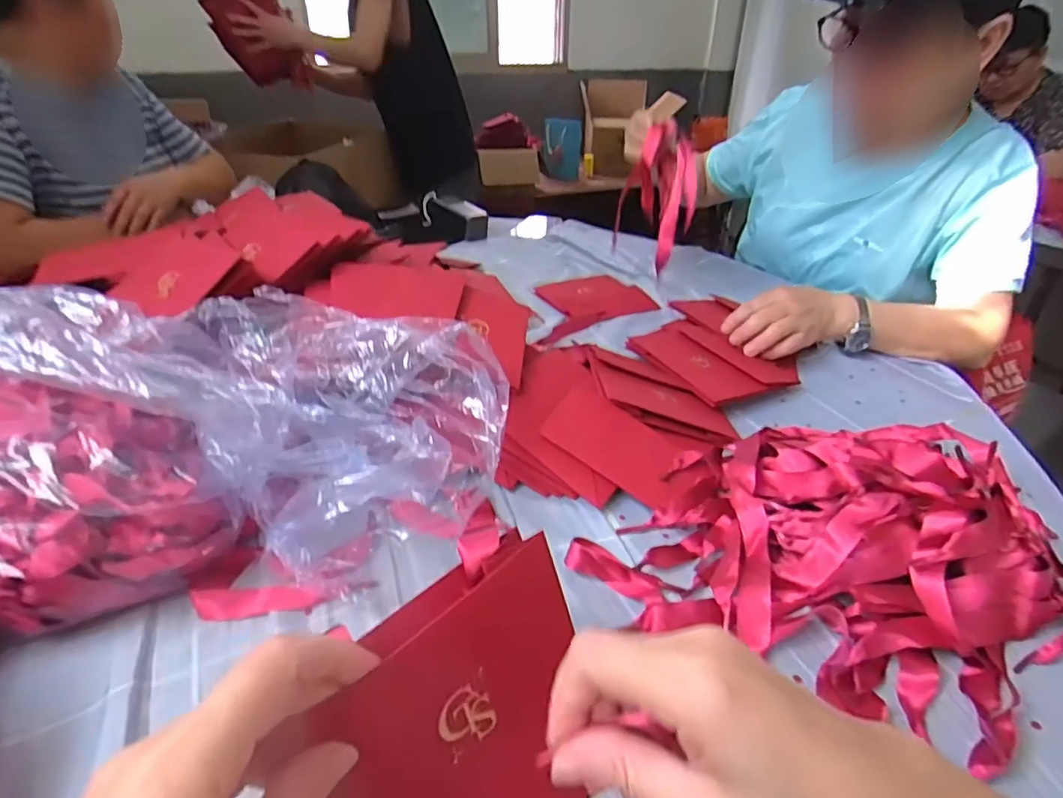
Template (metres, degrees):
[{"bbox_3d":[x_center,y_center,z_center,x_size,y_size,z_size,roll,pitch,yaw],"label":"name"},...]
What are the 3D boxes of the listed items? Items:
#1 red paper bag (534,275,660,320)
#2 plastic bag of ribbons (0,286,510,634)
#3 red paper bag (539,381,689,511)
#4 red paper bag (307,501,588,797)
[{"bbox_3d":[0.094,-0.152,0.847,0.147,0.009,0.125,-13,35,-20],"label":"red paper bag"},{"bbox_3d":[-0.230,0.024,0.413,0.426,0.167,0.209,-5,33,-9],"label":"plastic bag of ribbons"},{"bbox_3d":[0.073,0.036,0.494,0.119,0.008,0.075,34,55,19],"label":"red paper bag"},{"bbox_3d":[-0.027,0.150,0.252,0.135,0.150,0.016,-27,11,-37],"label":"red paper bag"}]

